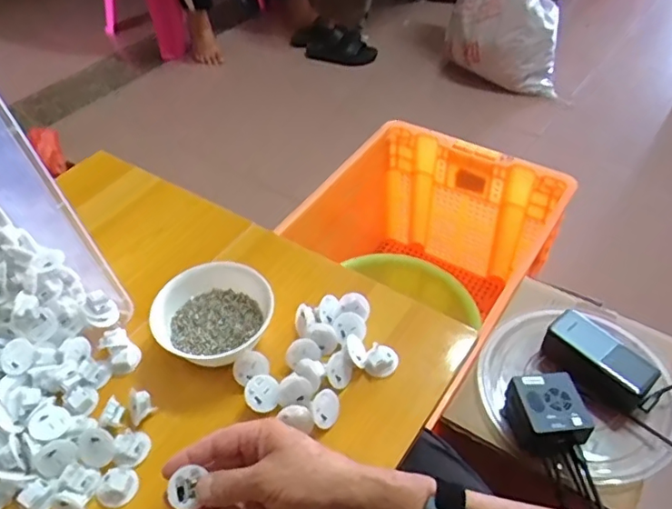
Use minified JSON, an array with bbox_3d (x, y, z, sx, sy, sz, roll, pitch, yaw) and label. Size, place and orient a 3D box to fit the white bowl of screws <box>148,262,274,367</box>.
[{"bbox_3d":[-0.123,0.056,0.572,0.117,0.047,0.112,-2,47,2],"label":"white bowl of screws"}]

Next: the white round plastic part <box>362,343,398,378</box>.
[{"bbox_3d":[0.044,0.103,0.549,0.031,0.021,0.026,4,47,7],"label":"white round plastic part"}]

